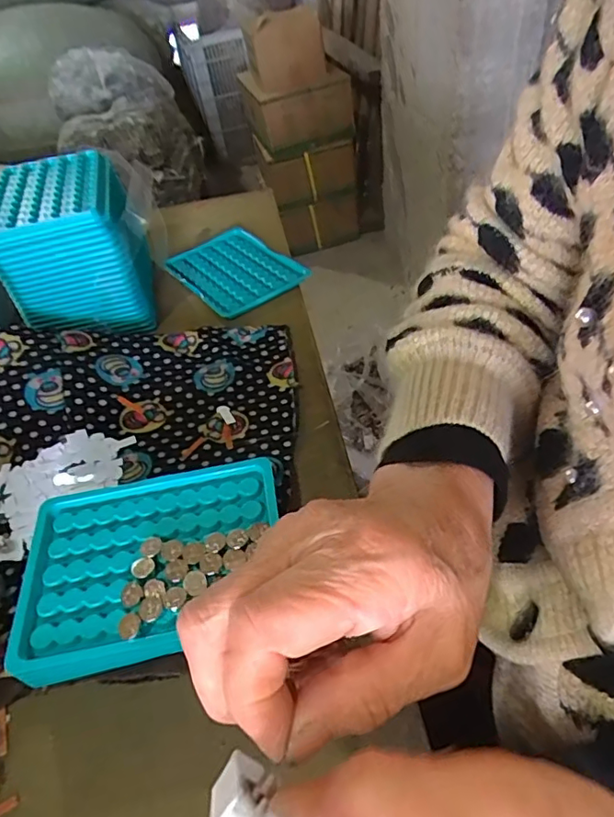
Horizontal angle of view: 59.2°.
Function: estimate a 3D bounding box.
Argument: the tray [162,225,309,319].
[{"bbox_3d":[-0.070,-0.134,0.513,0.088,0.015,0.128,-31,48,-20],"label":"tray"}]

